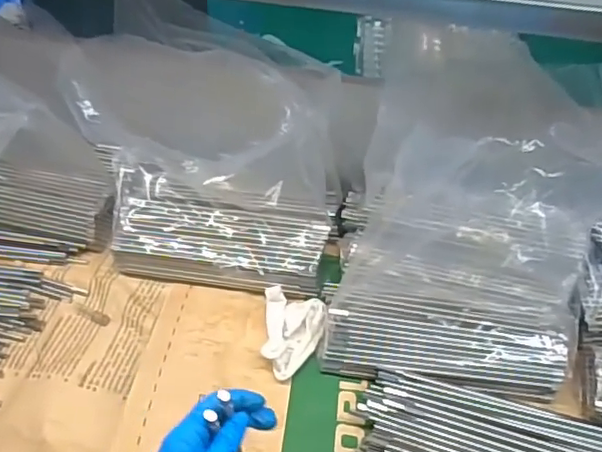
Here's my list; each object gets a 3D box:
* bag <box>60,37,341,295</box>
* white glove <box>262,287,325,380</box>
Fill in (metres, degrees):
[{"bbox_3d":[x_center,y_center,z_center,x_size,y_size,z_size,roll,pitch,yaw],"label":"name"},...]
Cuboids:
[{"bbox_3d":[-0.125,-0.065,0.723,0.319,0.303,0.147,9,50,7],"label":"bag"},{"bbox_3d":[-0.008,0.138,0.733,0.081,0.034,0.116,2,49,1],"label":"white glove"}]

